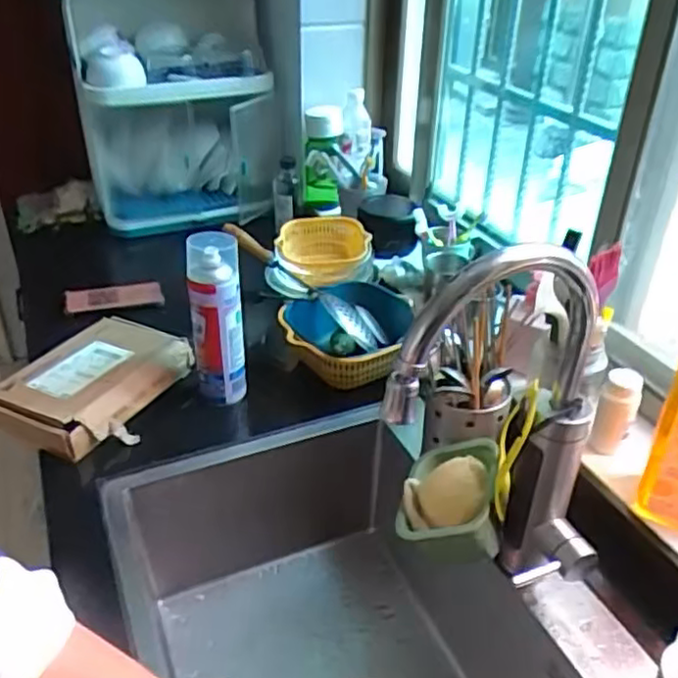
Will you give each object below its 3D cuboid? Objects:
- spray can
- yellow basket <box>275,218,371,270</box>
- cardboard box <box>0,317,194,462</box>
[{"bbox_3d":[-0.159,-0.022,0.886,0.064,0.227,0.061,-5,33,-9],"label":"spray can"},{"bbox_3d":[-0.024,-0.143,1.096,0.141,0.077,0.122,5,33,6],"label":"yellow basket"},{"bbox_3d":[-0.330,0.057,0.923,0.187,0.049,0.232,16,36,22],"label":"cardboard box"}]

